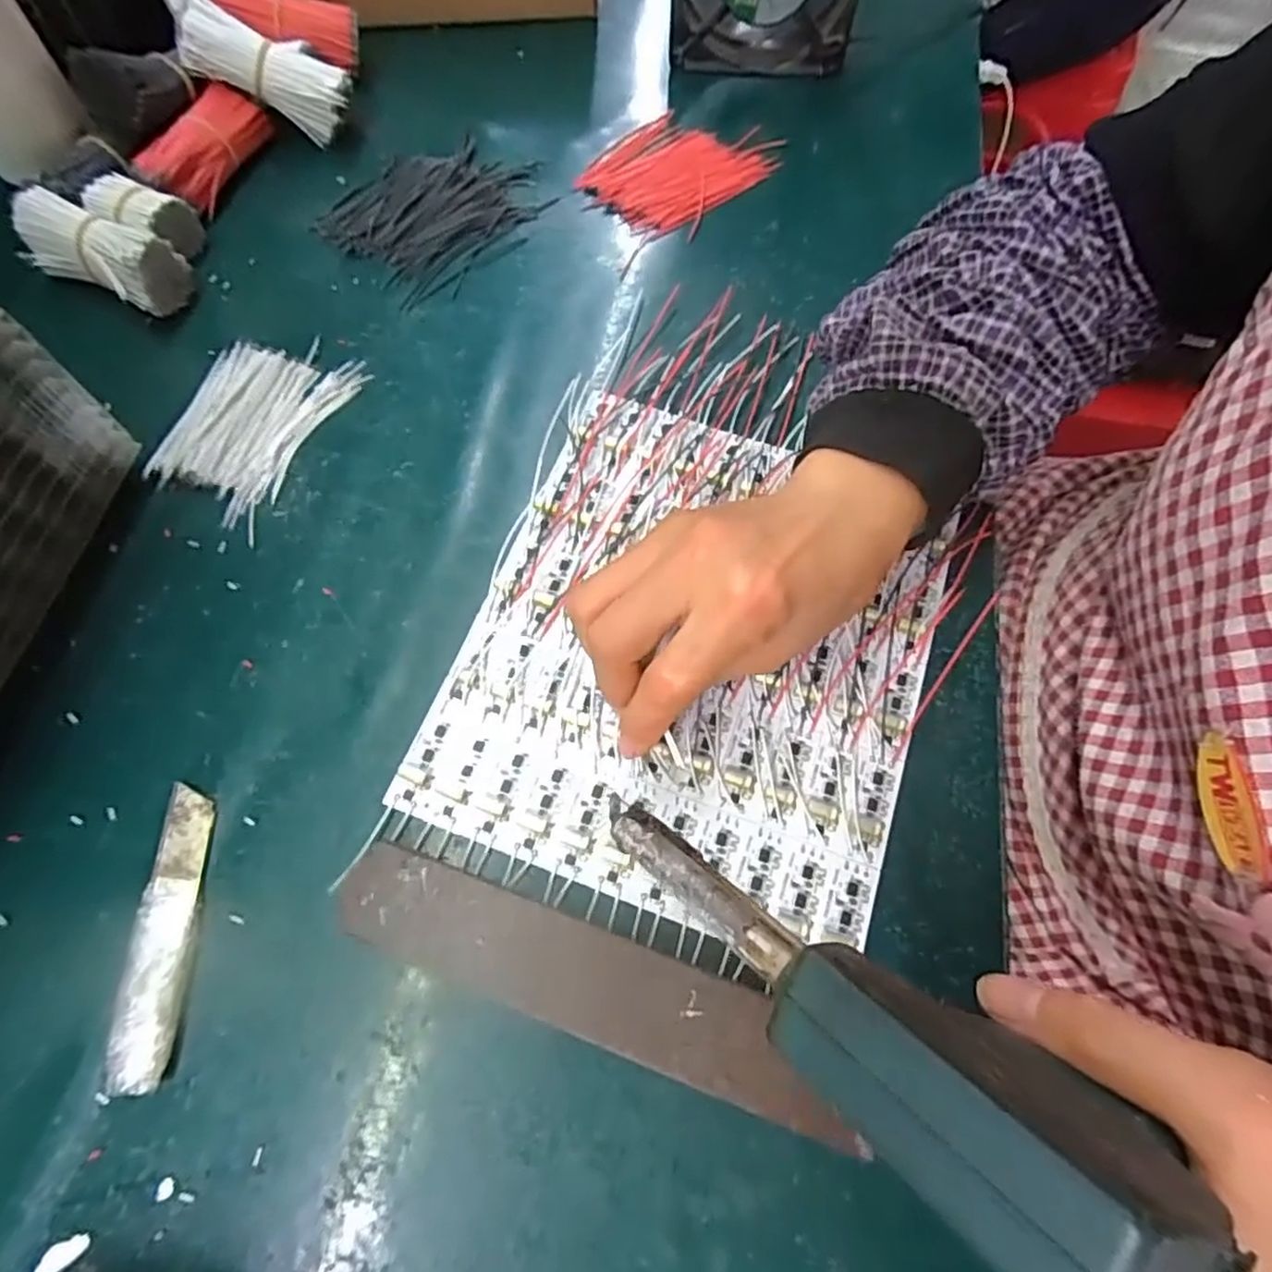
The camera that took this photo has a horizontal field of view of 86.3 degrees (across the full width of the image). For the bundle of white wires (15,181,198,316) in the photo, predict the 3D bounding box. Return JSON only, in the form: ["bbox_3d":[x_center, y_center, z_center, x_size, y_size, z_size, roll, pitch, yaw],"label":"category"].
[{"bbox_3d":[-0.298,-0.215,0.381,0.088,0.036,0.039,24,68,9],"label":"bundle of white wires"}]

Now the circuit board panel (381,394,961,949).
[{"bbox_3d":[0.028,0.000,0.304,0.192,0.009,0.226,19,68,7],"label":"circuit board panel"}]

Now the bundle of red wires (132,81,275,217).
[{"bbox_3d":[-0.261,-0.296,0.416,0.029,0.034,0.089,19,68,8],"label":"bundle of red wires"}]

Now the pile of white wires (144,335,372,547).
[{"bbox_3d":[-0.201,-0.113,0.354,0.075,0.006,0.111,21,68,8],"label":"pile of white wires"}]

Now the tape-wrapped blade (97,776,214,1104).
[{"bbox_3d":[-0.176,0.108,0.253,0.022,0.010,0.103,-3,67,-2],"label":"tape-wrapped blade"}]

